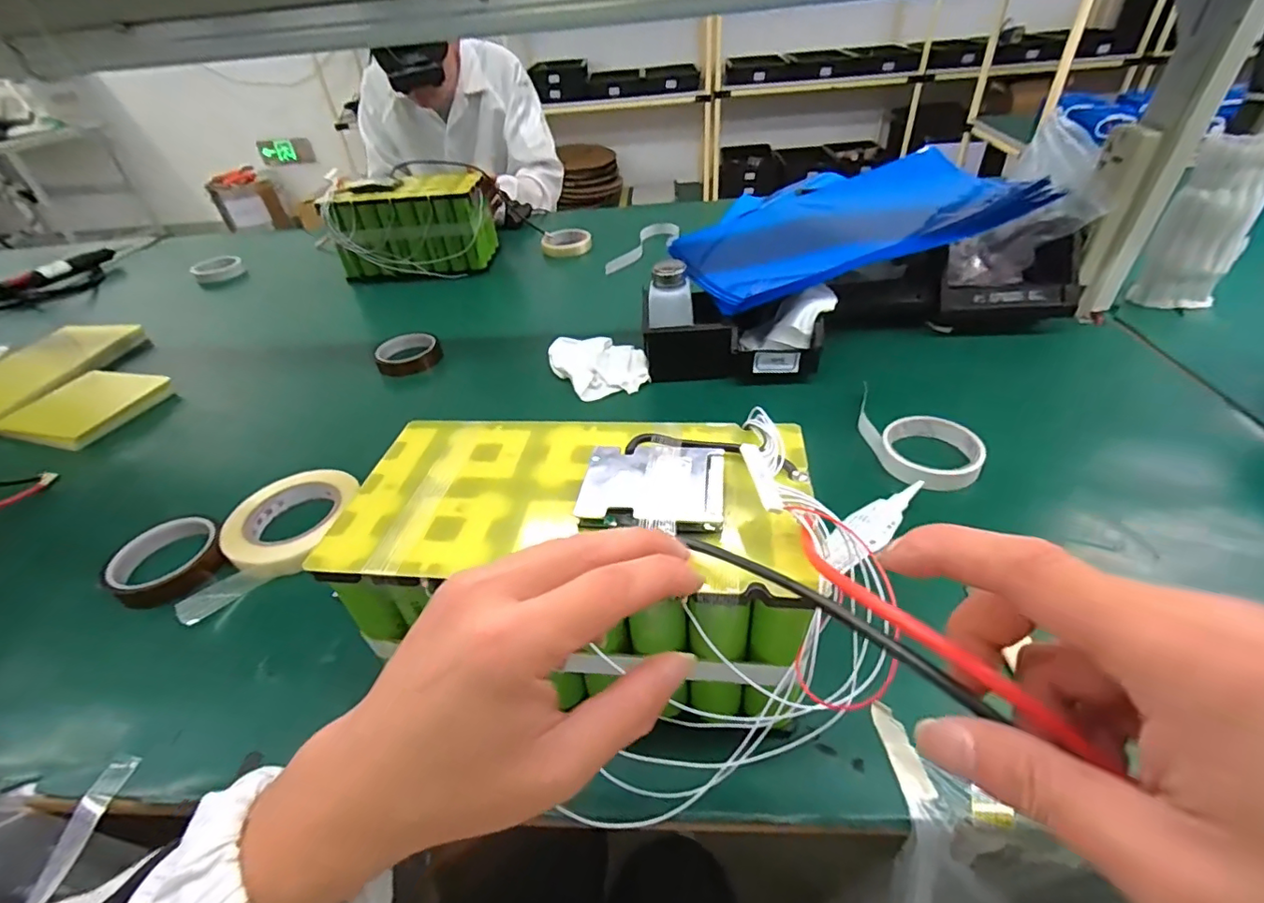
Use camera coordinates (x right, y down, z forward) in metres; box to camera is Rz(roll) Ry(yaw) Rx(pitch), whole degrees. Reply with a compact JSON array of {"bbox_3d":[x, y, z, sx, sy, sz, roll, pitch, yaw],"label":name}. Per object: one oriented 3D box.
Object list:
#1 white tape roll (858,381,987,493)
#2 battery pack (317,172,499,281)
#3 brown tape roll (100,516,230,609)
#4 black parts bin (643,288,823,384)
[{"bbox_3d":[0.289,-0.012,0.554,0.087,0.032,0.143,-7,40,-2],"label":"white tape roll"},{"bbox_3d":[-0.408,-0.424,1.024,0.288,0.175,0.112,-3,40,3],"label":"battery pack"},{"bbox_3d":[-0.426,0.099,0.502,0.084,0.031,0.086,-3,40,3],"label":"brown tape roll"},{"bbox_3d":[0.124,-0.151,0.683,0.205,0.080,0.134,2,41,8],"label":"black parts bin"}]

